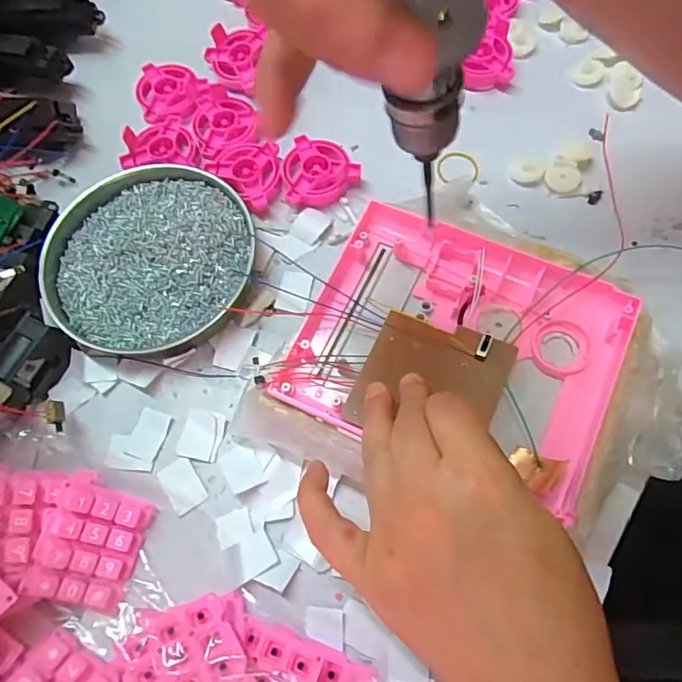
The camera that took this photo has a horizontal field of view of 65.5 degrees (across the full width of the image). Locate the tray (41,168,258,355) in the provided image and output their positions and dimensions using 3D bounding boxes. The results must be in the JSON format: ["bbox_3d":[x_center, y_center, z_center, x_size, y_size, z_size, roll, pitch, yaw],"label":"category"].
[{"bbox_3d":[-0.127,-0.055,0.351,0.130,0.022,0.133,-1,68,2],"label":"tray"}]

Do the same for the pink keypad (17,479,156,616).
[{"bbox_3d":[-0.133,0.109,0.281,0.049,0.008,0.057,24,73,-19],"label":"pink keypad"}]

